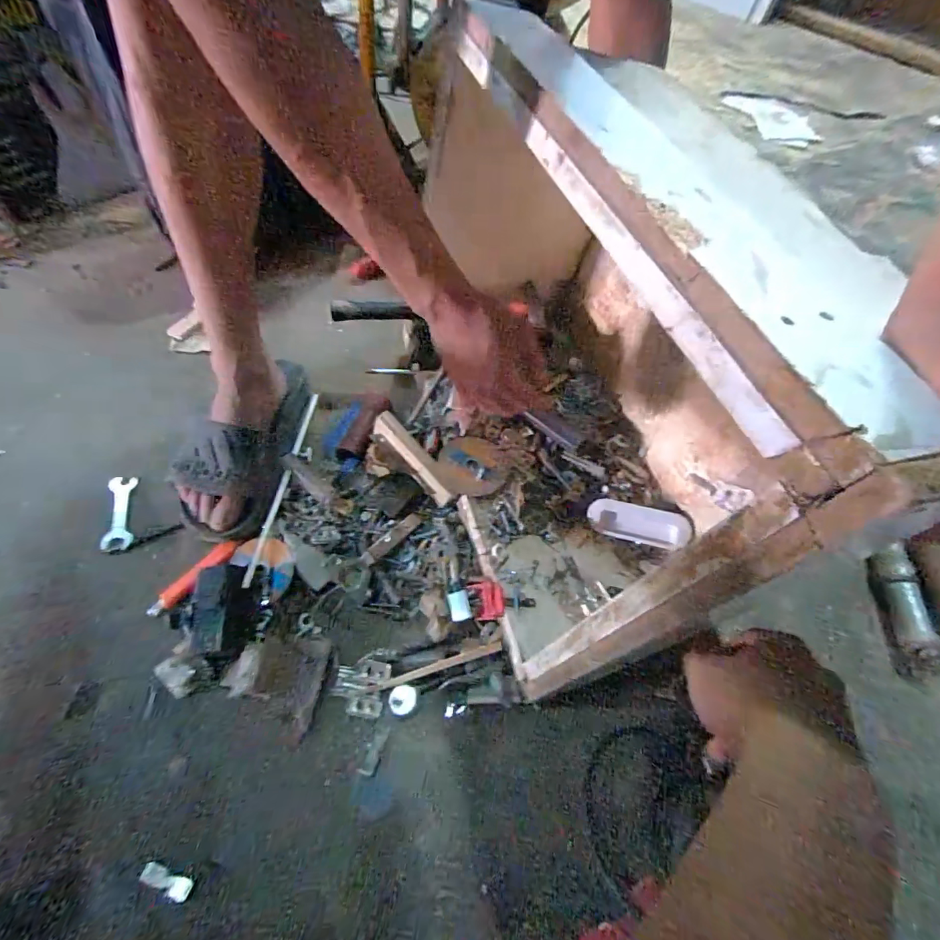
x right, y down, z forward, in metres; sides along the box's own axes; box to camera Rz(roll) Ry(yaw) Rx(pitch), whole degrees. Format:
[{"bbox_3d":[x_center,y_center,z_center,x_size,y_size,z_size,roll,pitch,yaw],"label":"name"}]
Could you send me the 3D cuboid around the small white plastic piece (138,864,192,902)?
[{"bbox_3d":[-0.241,0.326,0.373,0.042,0.004,0.014,19,58,7],"label":"small white plastic piece"}]

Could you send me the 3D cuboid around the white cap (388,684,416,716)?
[{"bbox_3d":[-0.066,0.224,0.460,0.026,0.004,0.026,2,57,-4],"label":"white cap"}]

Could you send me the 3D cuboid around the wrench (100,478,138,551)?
[{"bbox_3d":[-0.407,0.049,0.547,0.029,0.008,0.091,18,49,-49],"label":"wrench"}]

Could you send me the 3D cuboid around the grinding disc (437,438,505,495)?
[{"bbox_3d":[-0.001,-0.006,0.554,0.070,0.006,0.078,-11,59,-12],"label":"grinding disc"}]

